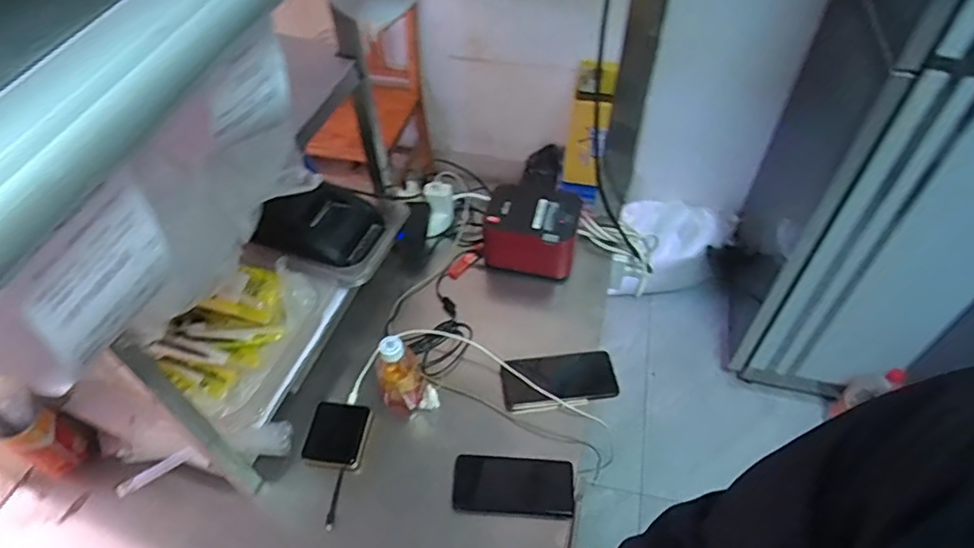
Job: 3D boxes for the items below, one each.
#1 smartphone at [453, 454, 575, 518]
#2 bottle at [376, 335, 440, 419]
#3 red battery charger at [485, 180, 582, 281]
[{"bbox_3d":[0.036,0.279,0.766,0.156,0.013,0.072,1,52,8],"label":"smartphone"},{"bbox_3d":[-0.117,0.139,0.812,0.074,0.131,0.073,-21,53,-15],"label":"bottle"},{"bbox_3d":[0.078,-0.074,1.004,0.160,0.099,0.121,10,51,10],"label":"red battery charger"}]

